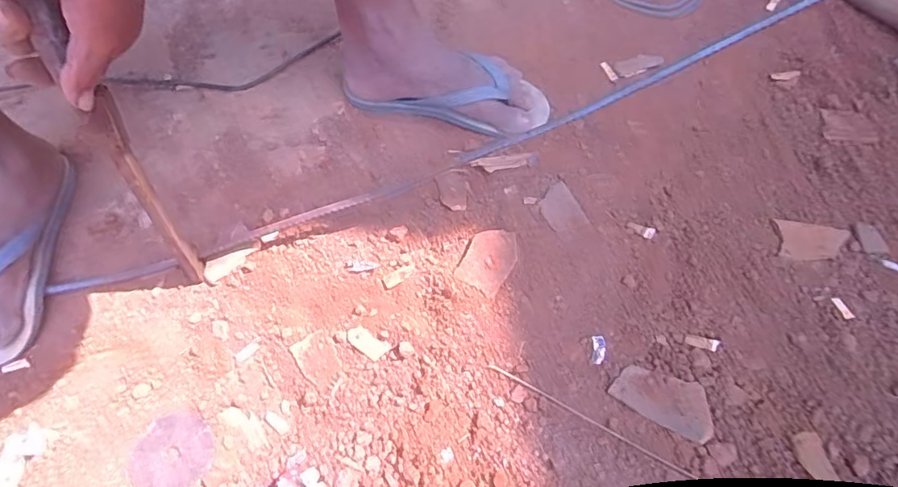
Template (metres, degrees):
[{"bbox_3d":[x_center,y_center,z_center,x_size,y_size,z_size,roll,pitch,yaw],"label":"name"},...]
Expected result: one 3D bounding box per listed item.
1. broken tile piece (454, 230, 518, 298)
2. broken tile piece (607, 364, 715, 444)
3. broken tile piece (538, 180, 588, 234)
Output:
[{"bbox_3d":[0.043,0.016,0.556,0.052,0.008,0.071,28,66,16],"label":"broken tile piece"},{"bbox_3d":[0.200,0.143,0.481,0.086,0.012,0.048,25,65,15],"label":"broken tile piece"},{"bbox_3d":[0.127,-0.040,0.590,0.043,0.004,0.065,-20,63,-9],"label":"broken tile piece"}]

